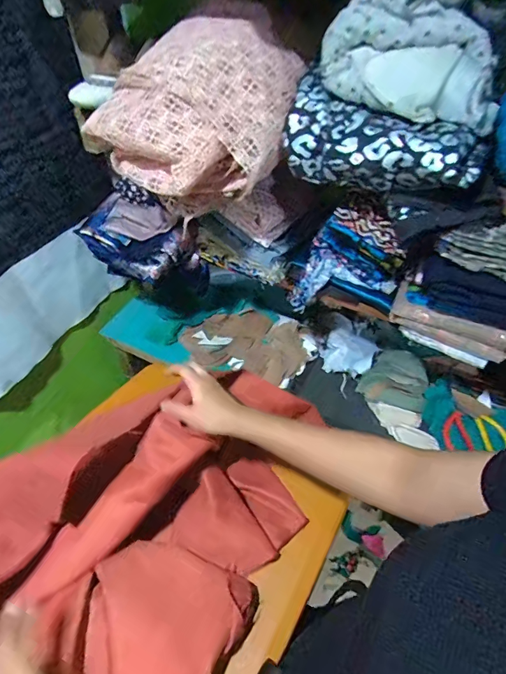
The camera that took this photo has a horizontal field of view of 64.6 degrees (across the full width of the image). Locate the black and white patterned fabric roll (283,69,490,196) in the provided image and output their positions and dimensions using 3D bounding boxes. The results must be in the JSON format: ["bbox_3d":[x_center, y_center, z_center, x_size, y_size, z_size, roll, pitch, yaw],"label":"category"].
[{"bbox_3d":[0.158,-0.256,0.532,0.274,0.092,0.106,27,53,25],"label":"black and white patterned fabric roll"}]

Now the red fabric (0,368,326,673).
[{"bbox_3d":[-0.206,0.301,0.478,0.325,0.157,0.728,29,54,27],"label":"red fabric"}]

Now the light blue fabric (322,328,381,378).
[{"bbox_3d":[0.221,0.036,0.922,0.113,0.052,0.104,-1,46,1],"label":"light blue fabric"}]

